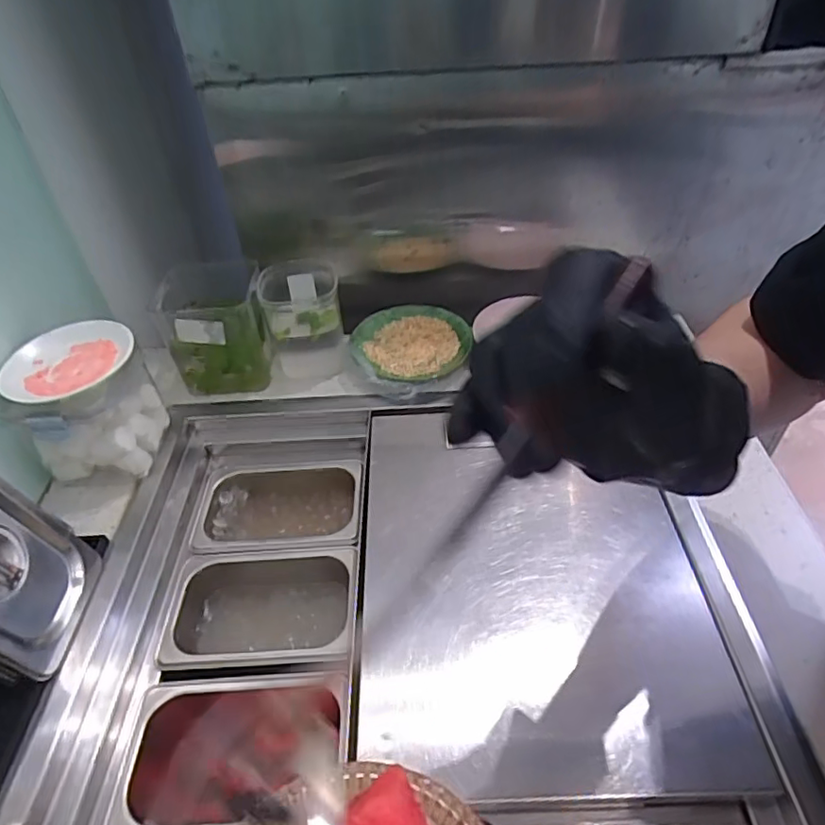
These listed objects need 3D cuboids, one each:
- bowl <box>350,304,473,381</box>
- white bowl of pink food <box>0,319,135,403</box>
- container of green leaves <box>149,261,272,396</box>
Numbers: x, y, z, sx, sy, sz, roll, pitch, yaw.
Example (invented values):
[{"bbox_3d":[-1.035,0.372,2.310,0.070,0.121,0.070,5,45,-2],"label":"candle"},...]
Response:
[{"bbox_3d":[-0.001,-0.081,0.682,0.136,0.027,0.131,-2,42,2],"label":"bowl"},{"bbox_3d":[-0.313,-0.047,0.521,0.095,0.031,0.095,-2,42,2],"label":"white bowl of pink food"},{"bbox_3d":[-0.222,-0.097,0.650,0.102,0.108,0.105,-6,42,-3],"label":"container of green leaves"}]

